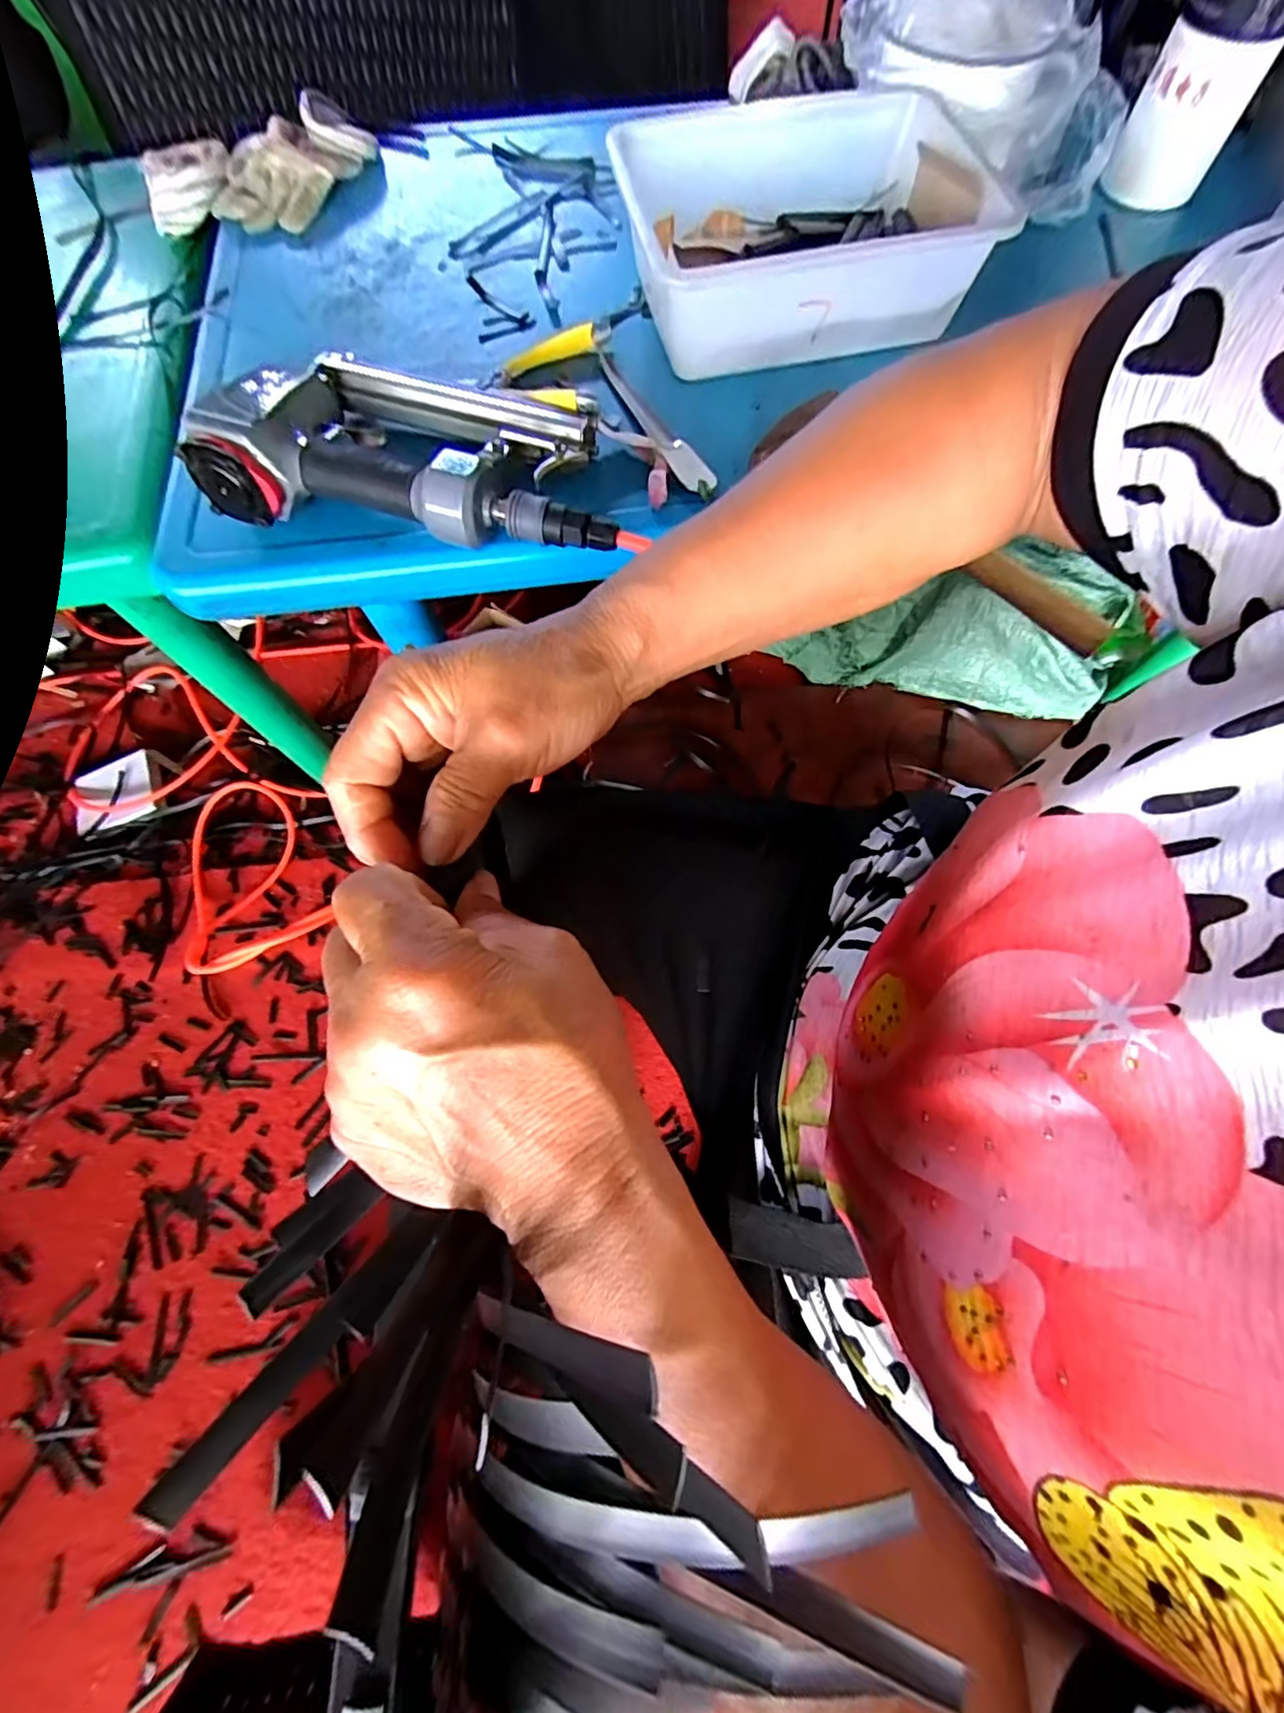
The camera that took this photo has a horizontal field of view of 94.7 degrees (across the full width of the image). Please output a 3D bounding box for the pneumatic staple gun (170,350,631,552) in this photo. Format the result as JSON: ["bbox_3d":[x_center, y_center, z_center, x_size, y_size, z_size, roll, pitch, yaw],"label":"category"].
[{"bbox_3d":[-0.147,-0.293,0.413,0.276,0.064,0.159,8,70,3],"label":"pneumatic staple gun"}]

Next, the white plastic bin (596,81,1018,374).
[{"bbox_3d":[0.129,-0.499,0.472,0.277,0.079,0.216,-11,70,-3],"label":"white plastic bin"}]

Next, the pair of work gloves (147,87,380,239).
[{"bbox_3d":[-0.363,-0.661,0.572,0.226,0.044,0.139,-29,72,-9],"label":"pair of work gloves"}]

